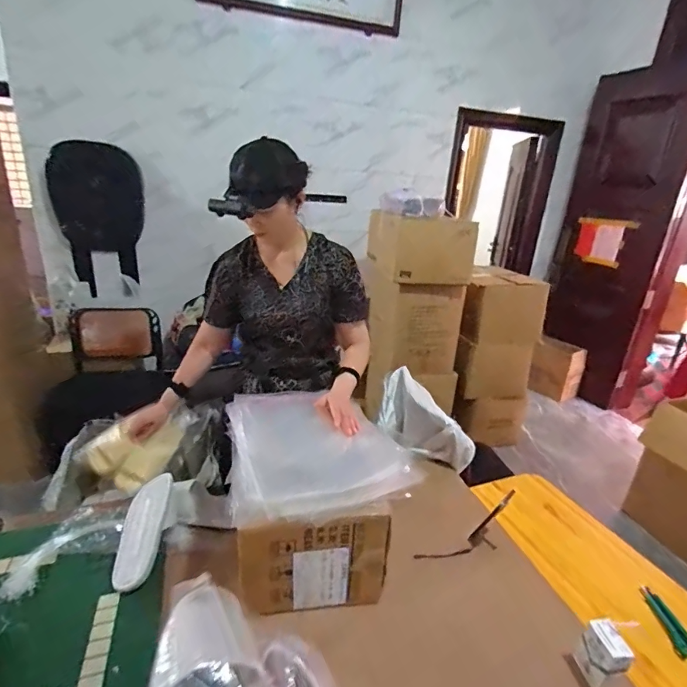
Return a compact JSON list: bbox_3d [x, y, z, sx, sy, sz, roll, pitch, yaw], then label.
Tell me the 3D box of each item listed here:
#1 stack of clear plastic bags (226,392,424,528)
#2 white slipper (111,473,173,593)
[{"bbox_3d":[-0.060,0.211,0.926,0.382,0.068,0.388,-3,23,-17],"label":"stack of clear plastic bags"},{"bbox_3d":[-0.461,0.424,0.940,0.097,0.028,0.253,1,42,-6],"label":"white slipper"}]

